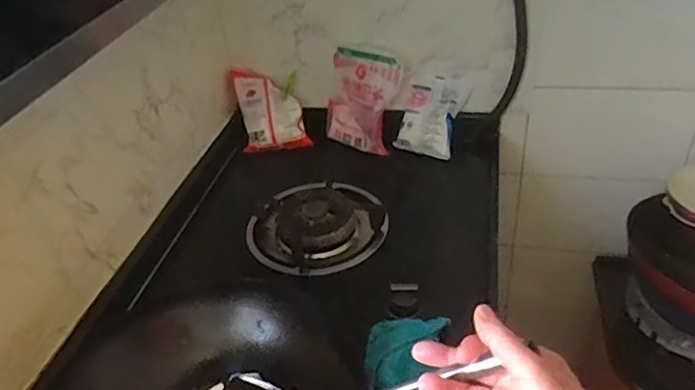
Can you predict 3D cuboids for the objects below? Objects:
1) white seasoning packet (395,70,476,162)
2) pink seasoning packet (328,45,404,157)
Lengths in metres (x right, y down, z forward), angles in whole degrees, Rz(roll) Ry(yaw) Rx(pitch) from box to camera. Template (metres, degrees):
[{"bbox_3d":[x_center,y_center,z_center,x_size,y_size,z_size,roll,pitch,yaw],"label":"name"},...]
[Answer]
[{"bbox_3d":[0.175,-0.168,1.169,0.115,0.031,0.173,17,79,20],"label":"white seasoning packet"},{"bbox_3d":[0.029,-0.196,1.194,0.147,0.197,0.035,17,18,25],"label":"pink seasoning packet"}]

